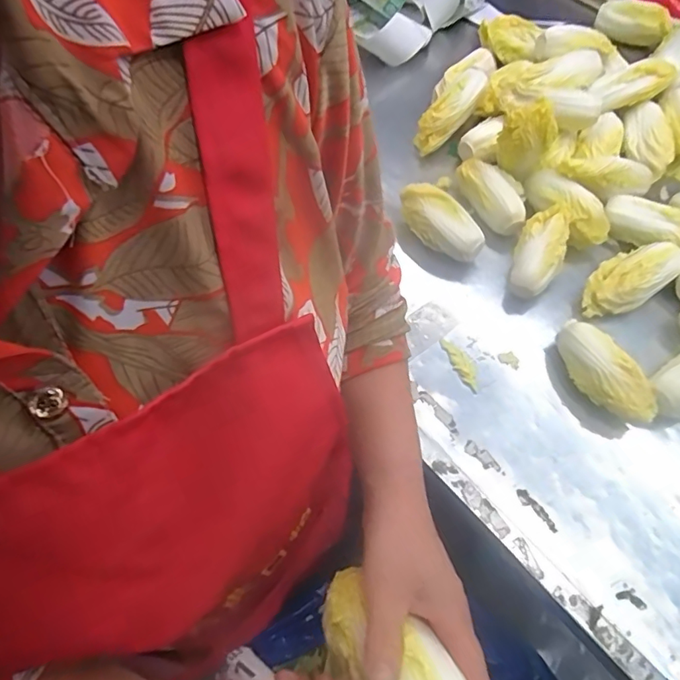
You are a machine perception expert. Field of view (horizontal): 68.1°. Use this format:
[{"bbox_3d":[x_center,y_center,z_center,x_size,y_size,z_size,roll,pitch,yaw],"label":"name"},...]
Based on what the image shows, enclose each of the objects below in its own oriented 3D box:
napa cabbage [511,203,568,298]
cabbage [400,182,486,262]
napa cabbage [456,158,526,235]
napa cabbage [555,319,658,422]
[{"bbox_3d":[0.231,-0.107,0.573,0.053,0.039,0.116,20,77,11],"label":"napa cabbage"},{"bbox_3d":[0.123,-0.141,0.605,0.113,0.050,0.058,35,67,18],"label":"cabbage"},{"bbox_3d":[0.191,-0.182,0.624,0.060,0.040,0.104,-26,64,-13],"label":"napa cabbage"},{"bbox_3d":[0.268,0.033,0.513,0.050,0.044,0.119,-28,65,-14],"label":"napa cabbage"}]

